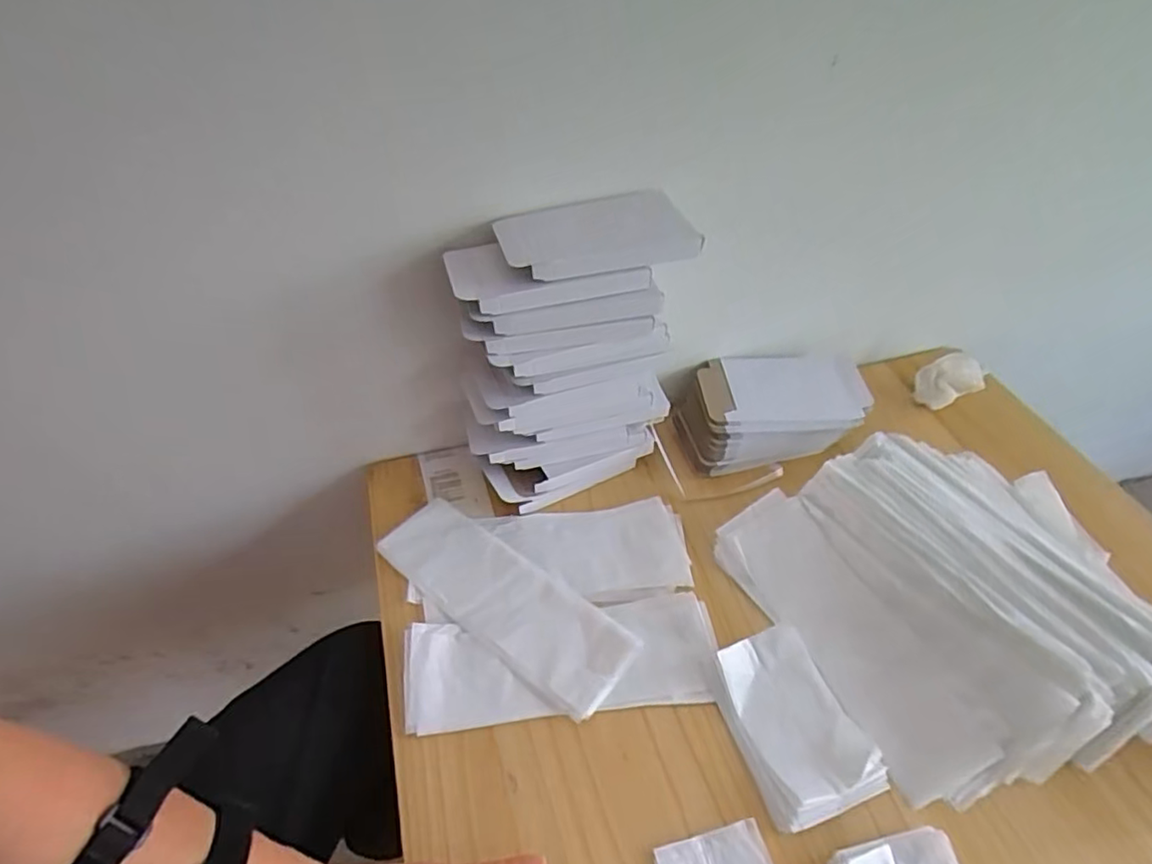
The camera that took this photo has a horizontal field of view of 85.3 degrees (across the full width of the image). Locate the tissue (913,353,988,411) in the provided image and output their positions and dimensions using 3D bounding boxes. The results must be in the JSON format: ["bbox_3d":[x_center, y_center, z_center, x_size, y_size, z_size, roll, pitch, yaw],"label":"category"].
[{"bbox_3d":[0.443,-0.060,0.744,0.078,0.044,0.056,-7,47,-5],"label":"tissue"}]

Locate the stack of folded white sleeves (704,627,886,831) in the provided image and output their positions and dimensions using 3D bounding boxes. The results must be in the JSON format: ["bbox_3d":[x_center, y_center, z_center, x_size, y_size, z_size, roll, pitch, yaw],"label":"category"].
[{"bbox_3d":[0.165,0.223,0.486,0.085,0.017,0.132,-15,48,-12],"label":"stack of folded white sleeves"}]

